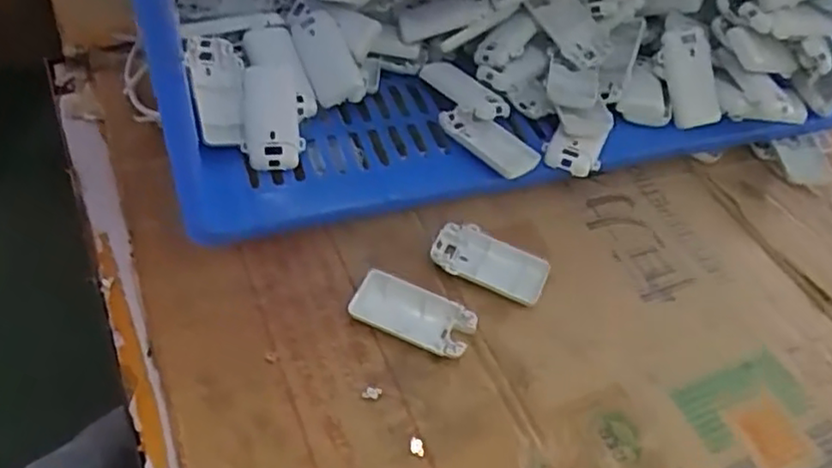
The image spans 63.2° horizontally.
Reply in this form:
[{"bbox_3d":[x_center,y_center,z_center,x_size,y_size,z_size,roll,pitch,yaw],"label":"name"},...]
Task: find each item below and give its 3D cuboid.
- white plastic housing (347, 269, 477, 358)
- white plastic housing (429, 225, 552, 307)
[{"bbox_3d":[-0.002,0.060,0.526,0.095,0.012,0.045,22,52,12],"label":"white plastic housing"},{"bbox_3d":[0.062,0.022,0.565,0.094,0.014,0.051,20,52,10],"label":"white plastic housing"}]

